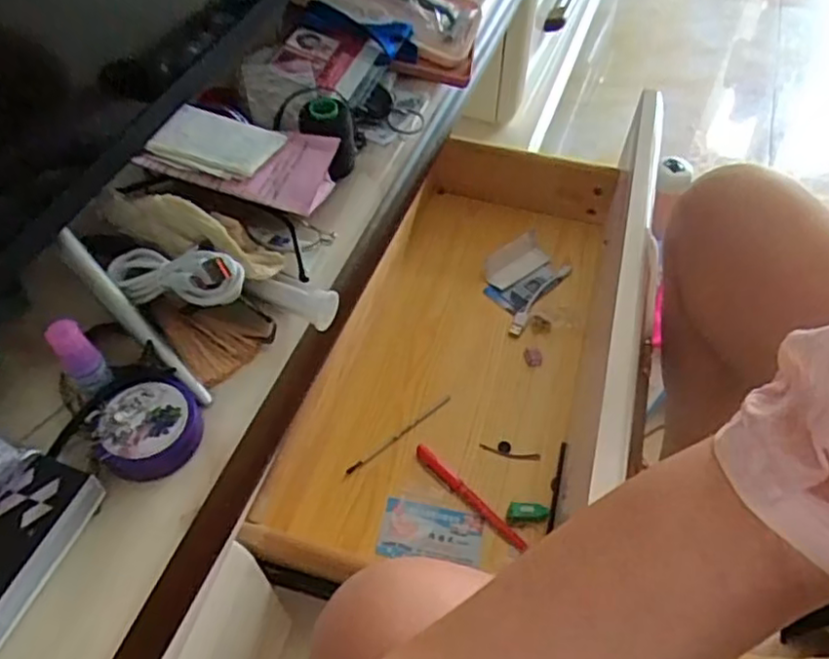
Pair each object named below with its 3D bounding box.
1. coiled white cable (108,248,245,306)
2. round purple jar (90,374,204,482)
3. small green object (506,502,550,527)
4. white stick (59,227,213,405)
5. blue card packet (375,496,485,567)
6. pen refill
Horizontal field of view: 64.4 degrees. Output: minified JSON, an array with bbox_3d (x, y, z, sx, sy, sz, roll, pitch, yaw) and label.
[{"bbox_3d":[-0.134,-0.028,0.358,0.084,0.024,0.027,6,51,21],"label":"coiled white cable"},{"bbox_3d":[-0.137,0.048,0.337,0.051,0.018,0.053,-8,52,-6],"label":"round purple jar"},{"bbox_3d":[0.103,0.167,0.601,0.039,0.019,0.017,-8,52,-6],"label":"small green object"},{"bbox_3d":[-0.151,-0.006,0.356,0.011,0.012,0.118,-41,89,-27],"label":"white stick"},{"bbox_3d":[0.016,0.184,0.597,0.090,0.008,0.053,9,55,3],"label":"blue card packet"},{"bbox_3d":[-0.014,0.105,0.652,0.137,0.010,0.007,-34,59,-24],"label":"pen refill"}]

